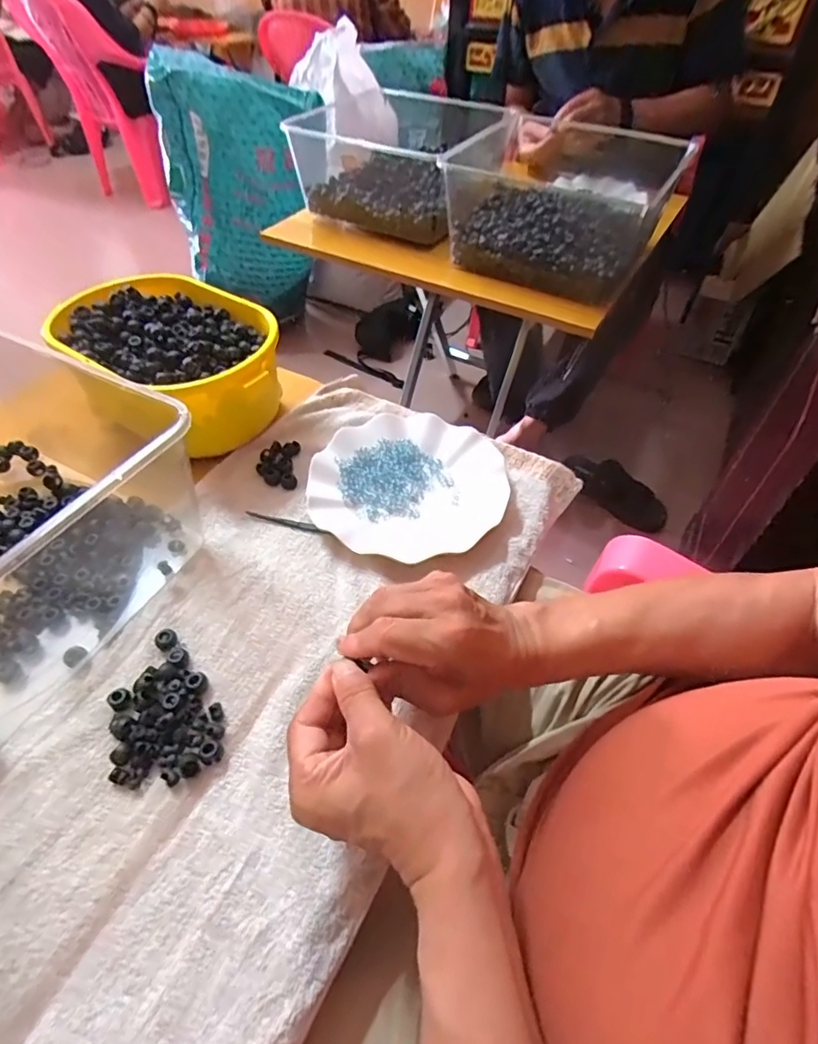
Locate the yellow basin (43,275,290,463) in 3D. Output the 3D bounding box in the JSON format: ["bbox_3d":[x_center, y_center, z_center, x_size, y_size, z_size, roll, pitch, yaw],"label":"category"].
[{"bbox_3d":[-0.235,-0.157,0.554,0.234,0.102,0.162,31,56,24],"label":"yellow basin"}]

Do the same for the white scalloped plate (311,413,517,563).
[{"bbox_3d":[0.002,-0.042,0.507,0.175,0.020,0.185,0,49,0],"label":"white scalloped plate"}]

